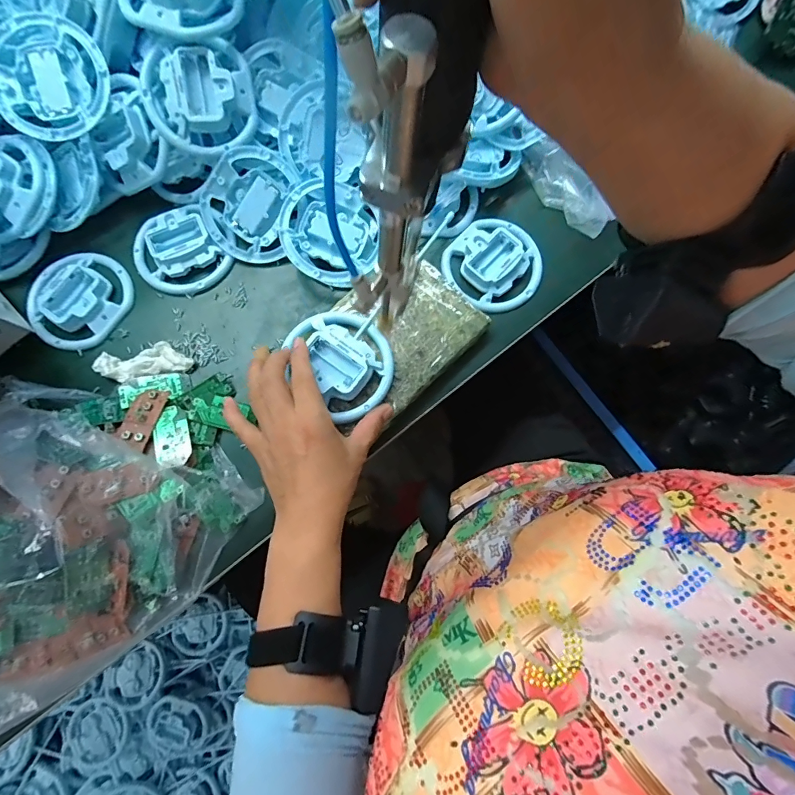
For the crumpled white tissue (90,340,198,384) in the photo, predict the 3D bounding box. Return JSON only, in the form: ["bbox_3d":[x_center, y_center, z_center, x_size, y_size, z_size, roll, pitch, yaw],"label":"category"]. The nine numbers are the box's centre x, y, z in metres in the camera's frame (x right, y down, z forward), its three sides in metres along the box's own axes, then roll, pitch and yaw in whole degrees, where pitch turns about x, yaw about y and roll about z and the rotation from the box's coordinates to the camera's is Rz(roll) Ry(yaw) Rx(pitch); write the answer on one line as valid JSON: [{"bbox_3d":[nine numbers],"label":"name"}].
[{"bbox_3d":[-0.254,-0.035,0.406,0.094,0.014,0.035,-10,80,-3],"label":"crumpled white tissue"}]

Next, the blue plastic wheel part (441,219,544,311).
[{"bbox_3d":[0.103,-0.142,0.428,0.099,0.017,0.096,0,80,-1],"label":"blue plastic wheel part"}]

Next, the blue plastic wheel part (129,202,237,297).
[{"bbox_3d":[-0.228,-0.150,0.426,0.084,0.020,0.088,-34,82,-7],"label":"blue plastic wheel part"}]

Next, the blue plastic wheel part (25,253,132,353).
[{"bbox_3d":[-0.328,-0.102,0.418,0.097,0.017,0.102,0,80,-1],"label":"blue plastic wheel part"}]

